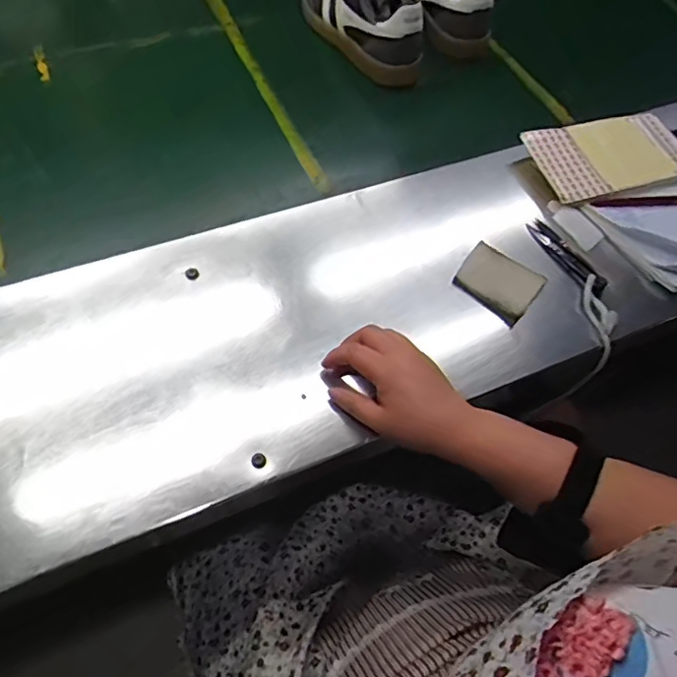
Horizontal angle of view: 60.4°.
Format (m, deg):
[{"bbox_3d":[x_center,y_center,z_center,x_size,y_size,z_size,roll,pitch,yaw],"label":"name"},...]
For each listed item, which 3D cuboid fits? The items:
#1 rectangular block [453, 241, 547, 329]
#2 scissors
[{"bbox_3d":[0.158,-0.057,0.570,0.074,0.019,0.066,38,63,18],"label":"rectangular block"},{"bbox_3d":[0.232,-0.085,0.592,0.019,0.016,0.105,-25,64,-18],"label":"scissors"}]

